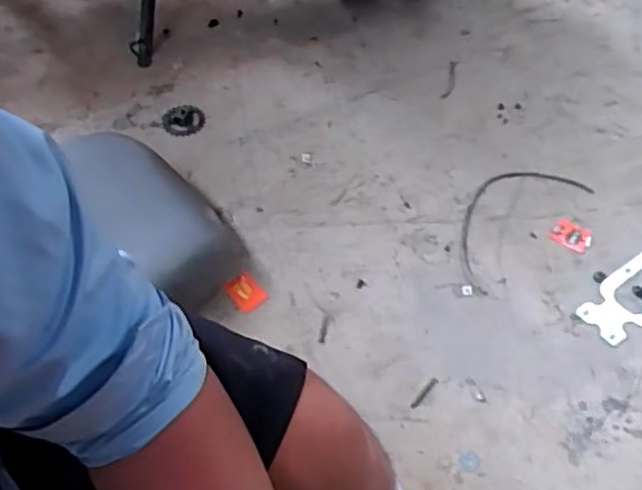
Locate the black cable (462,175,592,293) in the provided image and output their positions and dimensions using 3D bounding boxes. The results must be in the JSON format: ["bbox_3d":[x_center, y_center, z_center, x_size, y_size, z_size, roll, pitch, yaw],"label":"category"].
[{"bbox_3d":[0.338,-0.052,1.237,0.318,0.008,0.153,-37,61,-22],"label":"black cable"}]

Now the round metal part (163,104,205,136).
[{"bbox_3d":[-0.271,-0.248,1.344,0.079,0.010,0.079,0,56,-1],"label":"round metal part"}]

